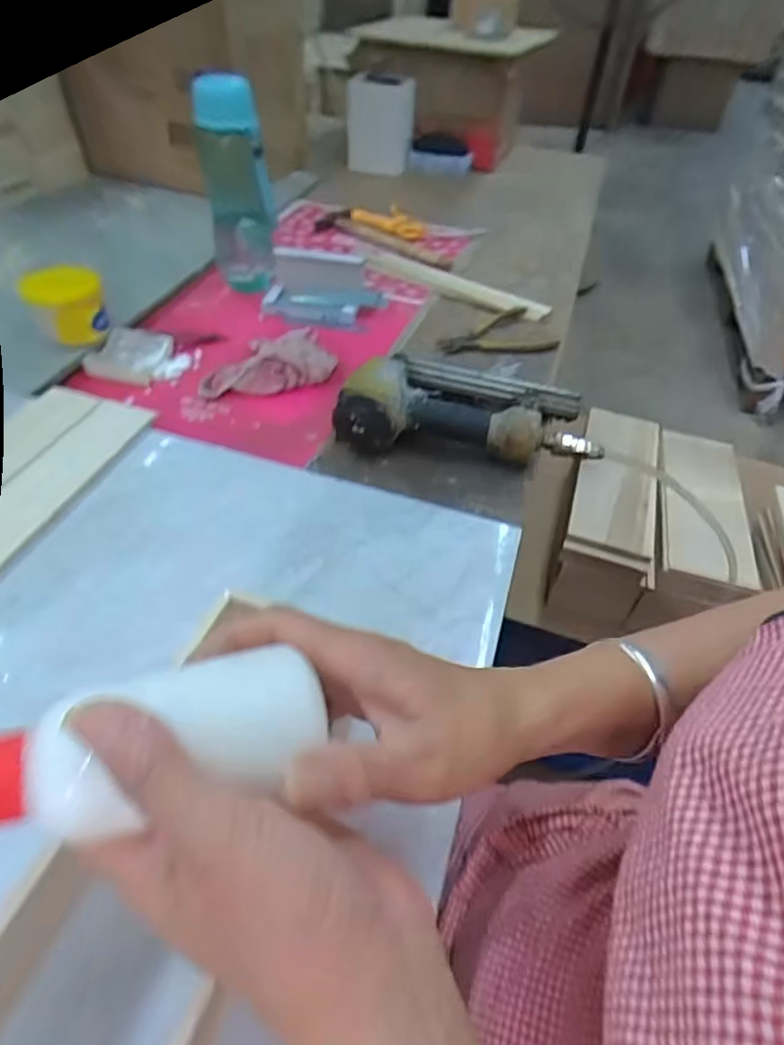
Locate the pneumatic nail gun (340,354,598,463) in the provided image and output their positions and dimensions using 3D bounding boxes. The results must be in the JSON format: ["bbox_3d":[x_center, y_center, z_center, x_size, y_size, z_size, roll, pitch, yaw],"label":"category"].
[{"bbox_3d":[0.076,-0.127,0.591,0.247,0.062,0.149,7,47,1],"label":"pneumatic nail gun"}]

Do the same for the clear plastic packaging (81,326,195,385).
[{"bbox_3d":[-0.294,-0.193,0.665,0.104,0.021,0.070,13,47,7],"label":"clear plastic packaging"}]

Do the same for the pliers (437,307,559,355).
[{"bbox_3d":[0.129,-0.248,0.745,0.149,0.010,0.102,-1,47,-6],"label":"pliers"}]

